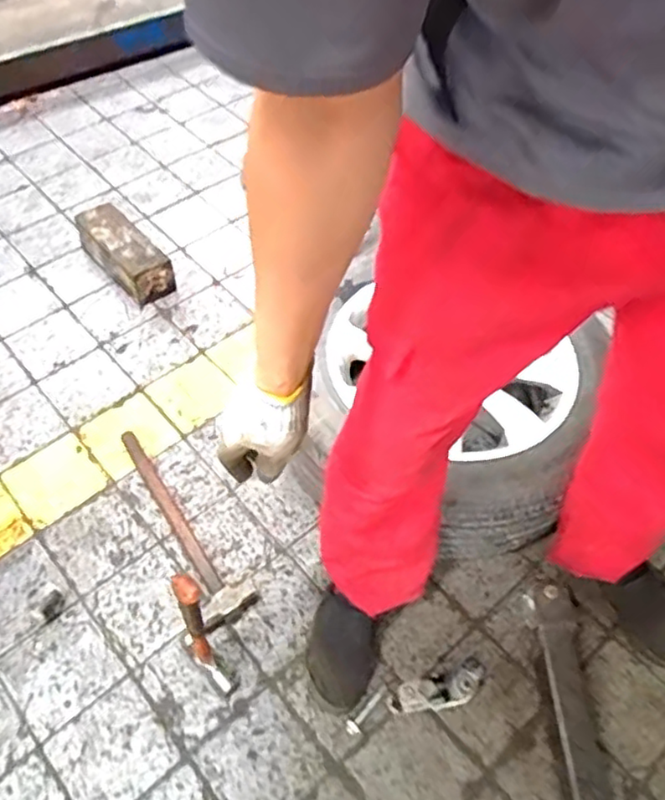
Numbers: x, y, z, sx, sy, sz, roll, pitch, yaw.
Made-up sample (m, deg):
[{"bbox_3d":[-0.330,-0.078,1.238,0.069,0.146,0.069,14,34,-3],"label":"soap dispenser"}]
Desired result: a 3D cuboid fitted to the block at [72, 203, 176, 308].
[{"bbox_3d":[-0.489,-0.343,1.519,0.106,0.101,0.306,-37,63,-25],"label":"block"}]

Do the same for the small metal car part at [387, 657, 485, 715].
[{"bbox_3d":[0.164,0.431,0.994,0.161,0.067,0.058,-13,56,-12],"label":"small metal car part"}]

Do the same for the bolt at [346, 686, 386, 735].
[{"bbox_3d":[0.051,0.466,0.999,0.021,0.017,0.087,34,59,20],"label":"bolt"}]

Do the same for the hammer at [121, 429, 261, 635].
[{"bbox_3d":[-0.267,0.202,1.168,0.092,0.034,0.422,-25,59,-19],"label":"hammer"}]

